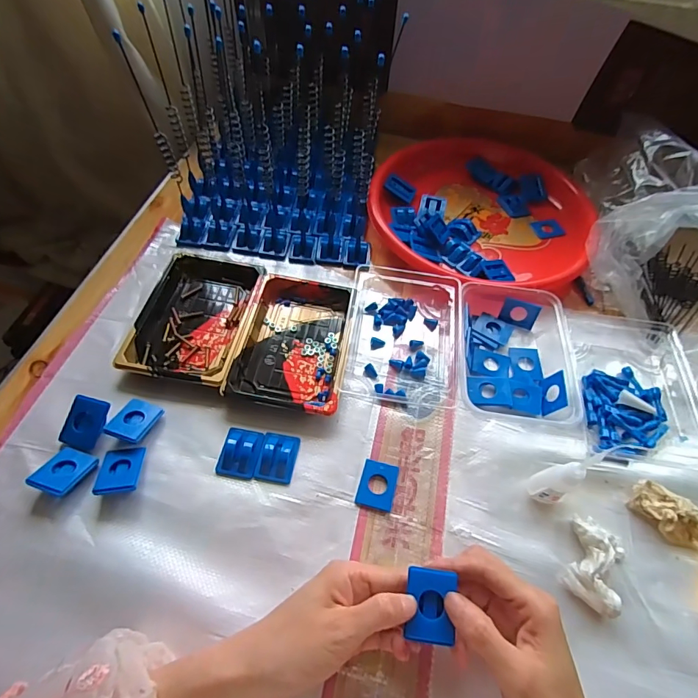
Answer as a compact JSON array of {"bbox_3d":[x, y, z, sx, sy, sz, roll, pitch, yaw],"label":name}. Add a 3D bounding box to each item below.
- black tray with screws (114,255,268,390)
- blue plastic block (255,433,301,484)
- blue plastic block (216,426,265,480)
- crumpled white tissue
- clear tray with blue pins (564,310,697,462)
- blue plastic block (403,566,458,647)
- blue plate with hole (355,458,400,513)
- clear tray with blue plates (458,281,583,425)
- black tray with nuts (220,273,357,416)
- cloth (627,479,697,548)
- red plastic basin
[{"bbox_3d":[-0.162,-0.040,0.466,0.113,0.023,0.174,8,55,1],"label":"black tray with screws"},{"bbox_3d":[-0.064,0.097,0.390,0.032,0.016,0.044,9,55,1],"label":"blue plastic block"},{"bbox_3d":[-0.098,0.094,0.390,0.036,0.013,0.044,8,55,1],"label":"blue plastic block"},{"bbox_3d":[0.202,0.173,0.346,0.043,0.027,0.065,30,58,16],"label":"crumpled white tissue"},{"bbox_3d":[0.305,0.028,0.449,0.128,0.034,0.191,7,55,0],"label":"clear tray with blue pins"},{"bbox_3d":[0.056,0.175,0.291,0.032,0.012,0.042,11,55,3],"label":"blue plastic block"},{"bbox_3d":[0.026,0.122,0.383,0.032,0.007,0.040,14,55,5],"label":"blue plate with hole"},{"bbox_3d":[0.174,-0.001,0.457,0.115,0.039,0.145,9,55,1],"label":"clear tray with blue plates"},{"bbox_3d":[-0.056,-0.010,0.452,0.110,0.031,0.161,9,55,2],"label":"black tray with nuts"},{"bbox_3d":[0.281,0.145,0.371,0.034,0.024,0.067,-32,64,-24],"label":"cloth"},{"bbox_3d":[0.177,-0.193,0.587,0.284,0.044,0.296,2,55,-3],"label":"red plastic basin"}]

